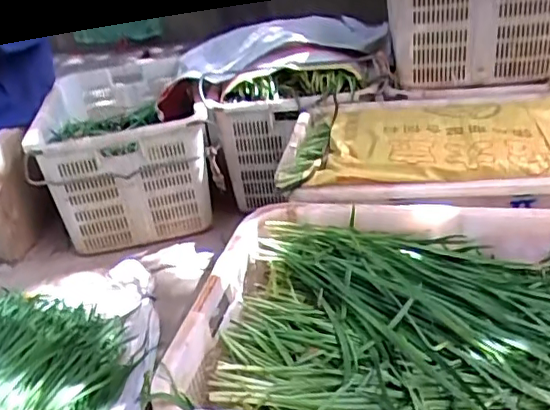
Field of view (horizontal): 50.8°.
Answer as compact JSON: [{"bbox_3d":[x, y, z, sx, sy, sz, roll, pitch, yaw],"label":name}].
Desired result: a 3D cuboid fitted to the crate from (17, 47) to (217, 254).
[{"bbox_3d":[-0.422,-0.169,1.749,0.444,0.357,0.650,-10,28,-5],"label":"crate"}]

